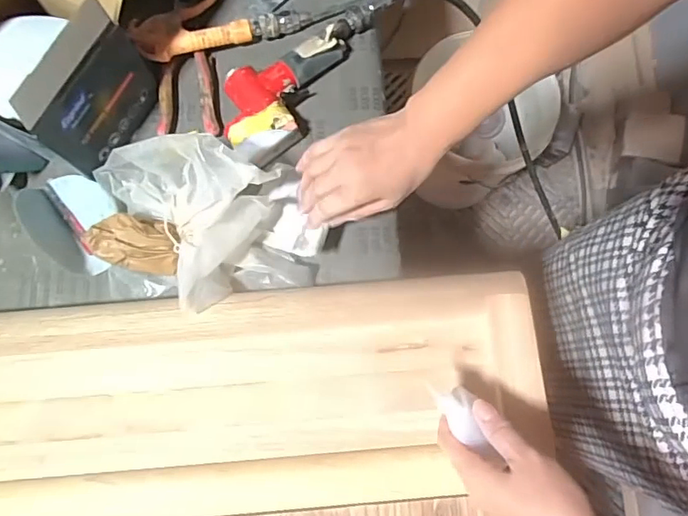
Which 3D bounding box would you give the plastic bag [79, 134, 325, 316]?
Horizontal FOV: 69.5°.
[{"bbox_3d":[-0.143,-0.031,0.472,0.227,0.100,0.155,1,76,0],"label":"plastic bag"}]

